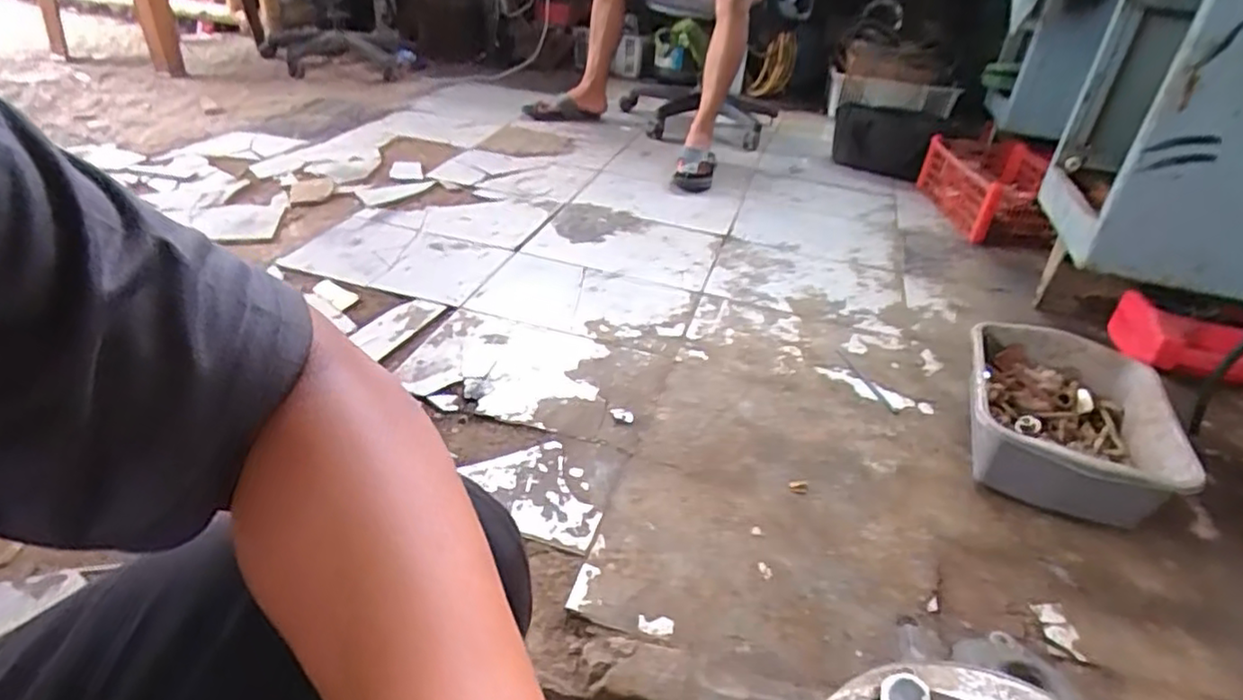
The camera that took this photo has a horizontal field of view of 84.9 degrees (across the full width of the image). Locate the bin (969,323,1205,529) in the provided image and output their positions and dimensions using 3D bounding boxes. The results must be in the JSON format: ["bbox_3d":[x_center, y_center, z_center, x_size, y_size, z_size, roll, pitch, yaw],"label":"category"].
[{"bbox_3d":[0.611,0.101,0.966,0.249,0.130,0.290,17,35,16],"label":"bin"}]

